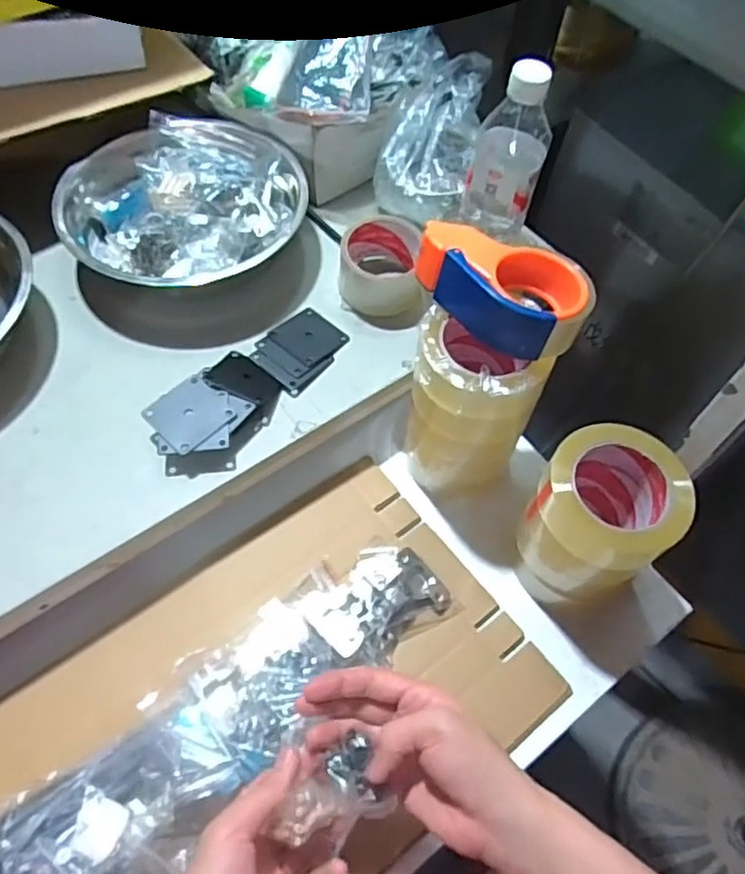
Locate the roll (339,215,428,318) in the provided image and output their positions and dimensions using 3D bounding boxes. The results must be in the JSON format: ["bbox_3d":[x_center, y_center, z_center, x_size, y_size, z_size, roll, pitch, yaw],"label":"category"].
[{"bbox_3d":[0.010,-0.175,0.665,0.090,0.057,0.094,2,58,-3],"label":"roll"}]

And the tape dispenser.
[{"bbox_3d":[0.104,-0.124,0.517,0.146,0.052,0.075,30,61,14],"label":"tape dispenser"}]

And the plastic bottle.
[{"bbox_3d":[0.124,-0.253,0.583,0.063,0.166,0.066,15,59,5],"label":"plastic bottle"}]

